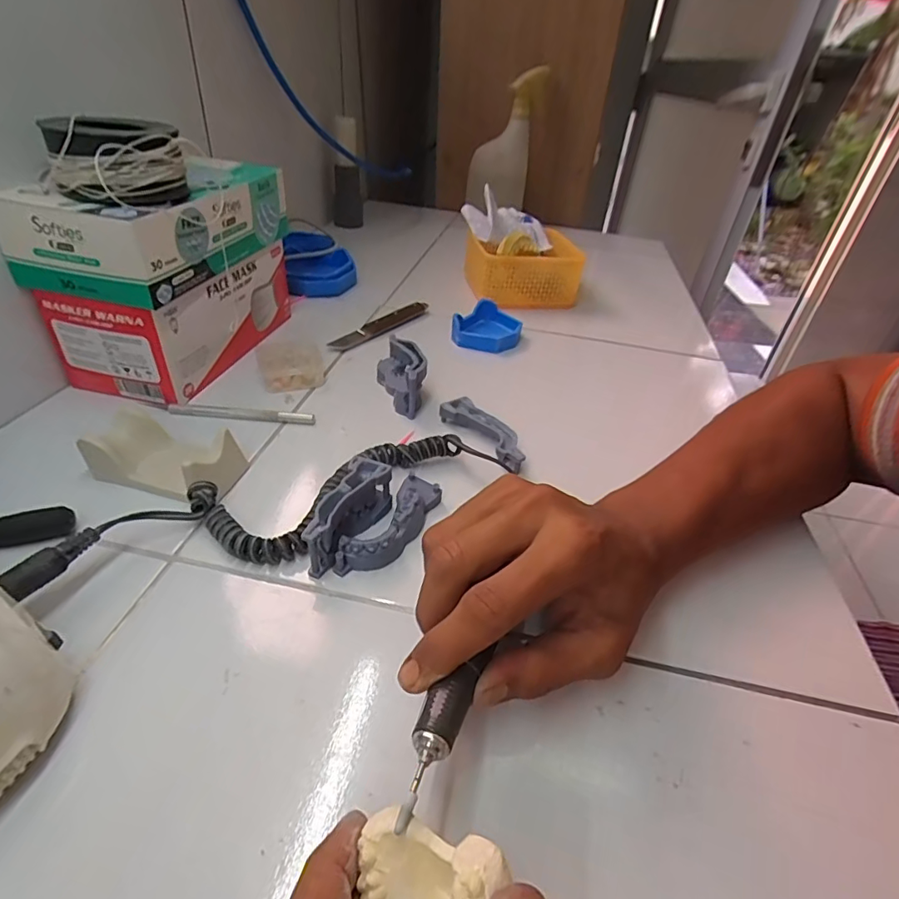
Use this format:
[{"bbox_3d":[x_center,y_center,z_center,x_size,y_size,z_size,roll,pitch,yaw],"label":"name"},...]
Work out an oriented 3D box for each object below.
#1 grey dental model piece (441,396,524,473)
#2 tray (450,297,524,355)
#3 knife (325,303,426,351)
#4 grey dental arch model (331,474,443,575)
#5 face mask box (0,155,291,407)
[{"bbox_3d":[0.029,-0.013,0.406,0.026,0.018,0.087,-24,48,-33],"label":"grey dental model piece"},{"bbox_3d":[0.044,-0.136,0.560,0.070,0.027,0.077,12,38,8],"label":"tray"},{"bbox_3d":[-0.073,-0.136,0.554,0.018,0.014,0.143,27,42,26],"label":"knife"},{"bbox_3d":[-0.035,0.046,0.321,0.029,0.021,0.087,21,40,19],"label":"grey dental arch model"},{"bbox_3d":[-0.236,-0.157,0.444,0.107,0.142,0.203,12,38,8],"label":"face mask box"}]

